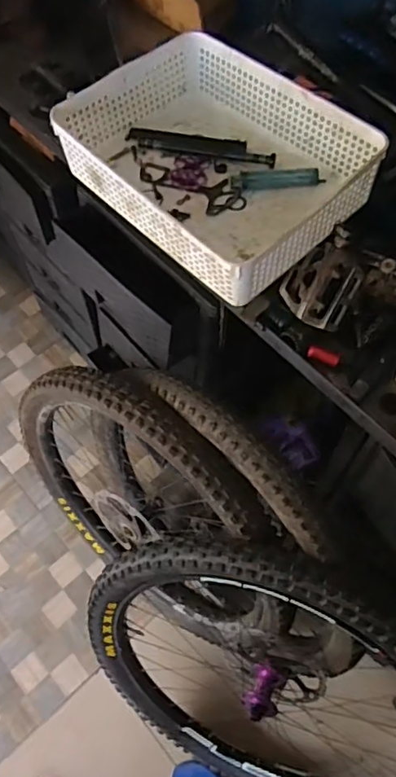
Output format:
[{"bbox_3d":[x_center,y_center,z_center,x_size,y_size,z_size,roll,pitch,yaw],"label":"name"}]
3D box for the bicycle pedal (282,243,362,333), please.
[{"bbox_3d":[0.144,-0.124,0.668,0.021,0.088,0.103,6,32,-39],"label":"bicycle pedal"}]

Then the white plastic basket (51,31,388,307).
[{"bbox_3d":[0.020,-0.276,0.681,0.252,0.085,0.328,-41,69,-18],"label":"white plastic basket"}]

